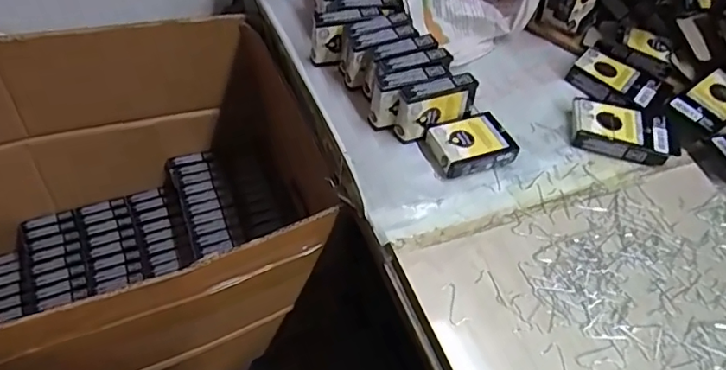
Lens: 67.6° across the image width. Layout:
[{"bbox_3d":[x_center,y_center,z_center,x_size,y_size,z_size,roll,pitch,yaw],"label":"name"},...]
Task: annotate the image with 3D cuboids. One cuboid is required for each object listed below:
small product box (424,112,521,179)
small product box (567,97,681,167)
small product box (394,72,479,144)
[{"bbox_3d":[0.103,-0.038,0.513,0.075,0.023,0.055,-17,54,-19],"label":"small product box"},{"bbox_3d":[0.258,-0.053,0.540,0.096,0.023,0.058,13,50,5],"label":"small product box"},{"bbox_3d":[0.070,-0.072,0.515,0.077,0.053,0.024,-14,53,-17],"label":"small product box"}]

